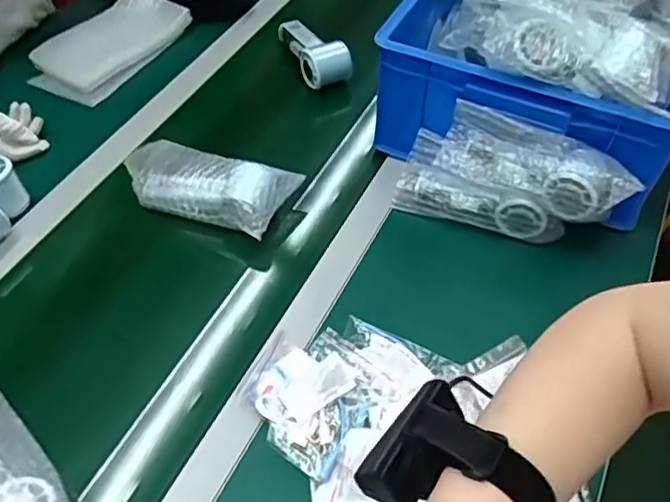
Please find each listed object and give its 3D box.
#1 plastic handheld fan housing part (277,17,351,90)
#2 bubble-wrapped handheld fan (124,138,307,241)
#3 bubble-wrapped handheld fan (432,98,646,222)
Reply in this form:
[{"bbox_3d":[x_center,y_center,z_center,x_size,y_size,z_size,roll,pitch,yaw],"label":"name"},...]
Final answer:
[{"bbox_3d":[-0.031,-0.307,0.945,0.063,0.053,0.151,-17,53,-15],"label":"plastic handheld fan housing part"},{"bbox_3d":[-0.154,-0.087,0.756,0.199,0.048,0.095,20,53,14],"label":"bubble-wrapped handheld fan"},{"bbox_3d":[0.213,-0.092,0.683,0.204,0.065,0.058,23,54,16],"label":"bubble-wrapped handheld fan"}]

